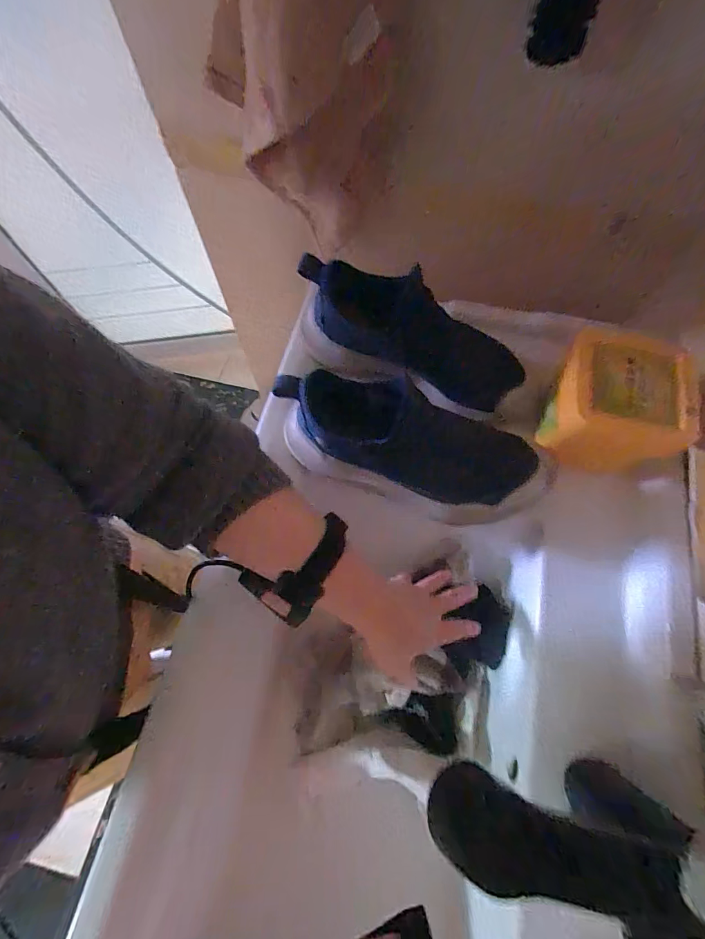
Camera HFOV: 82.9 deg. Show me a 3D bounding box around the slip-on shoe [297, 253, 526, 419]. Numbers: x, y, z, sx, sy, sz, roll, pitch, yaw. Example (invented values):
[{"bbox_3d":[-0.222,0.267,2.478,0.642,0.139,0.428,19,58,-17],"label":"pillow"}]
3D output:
[{"bbox_3d":[0.064,-0.153,0.465,0.273,0.097,0.087,22,70,-6],"label":"slip-on shoe"}]

